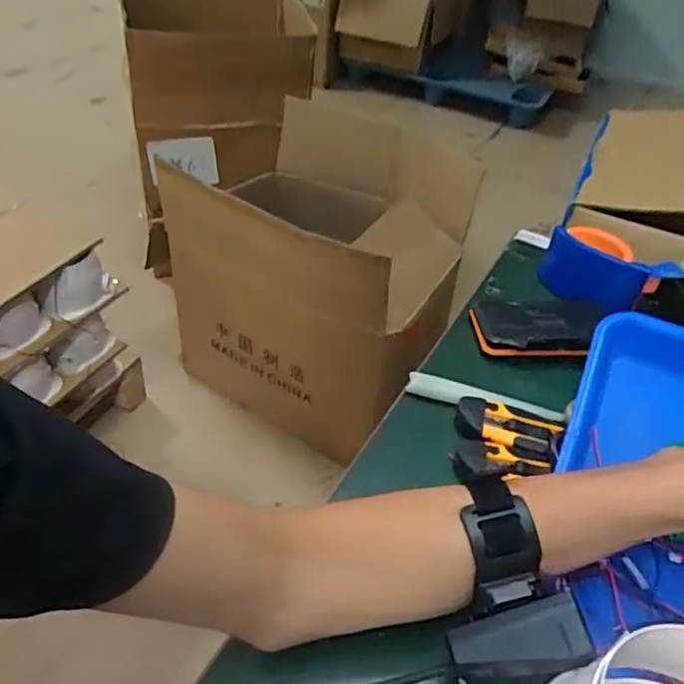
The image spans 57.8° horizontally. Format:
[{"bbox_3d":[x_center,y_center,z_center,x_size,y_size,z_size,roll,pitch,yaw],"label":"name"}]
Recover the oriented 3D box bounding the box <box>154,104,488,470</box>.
[{"bbox_3d":[-0.055,-0.147,1.362,0.574,0.566,0.452,28,46,23],"label":"box"}]

